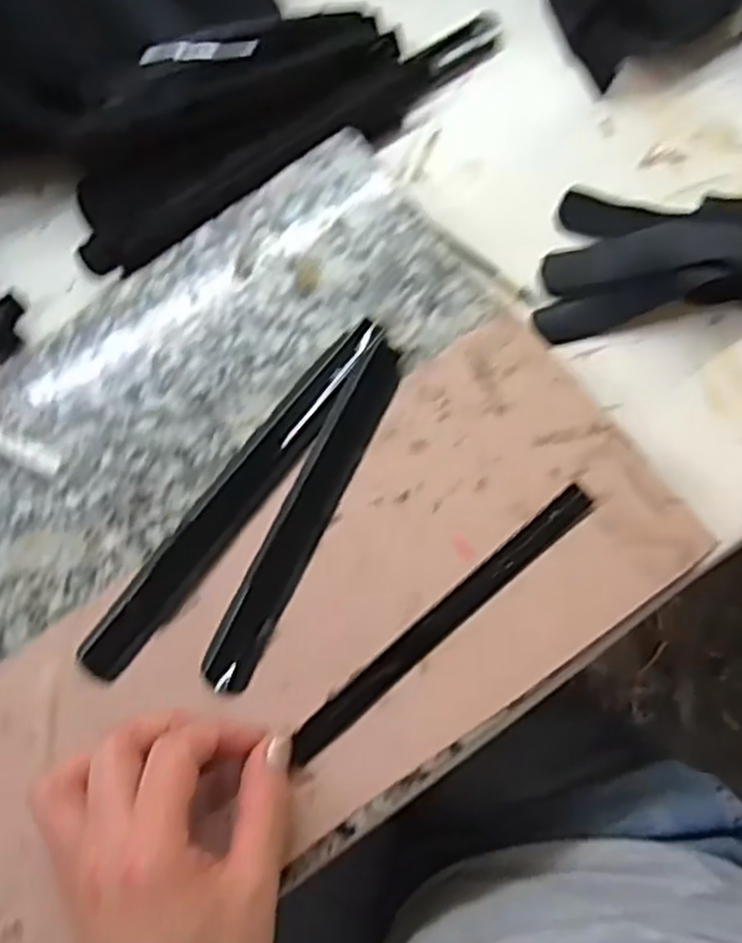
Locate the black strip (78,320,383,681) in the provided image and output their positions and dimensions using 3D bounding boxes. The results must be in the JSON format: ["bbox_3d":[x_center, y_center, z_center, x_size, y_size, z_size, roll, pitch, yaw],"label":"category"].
[{"bbox_3d":[-0.061,0.011,0.371,0.026,0.006,0.199,37,82,12],"label":"black strip"}]

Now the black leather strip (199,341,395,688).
[{"bbox_3d":[-0.029,0.017,0.365,0.023,0.009,0.173,25,80,9],"label":"black leather strip"}]

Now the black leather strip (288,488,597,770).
[{"bbox_3d":[0.032,0.065,0.353,0.168,0.006,0.015,-41,81,-6],"label":"black leather strip"}]

